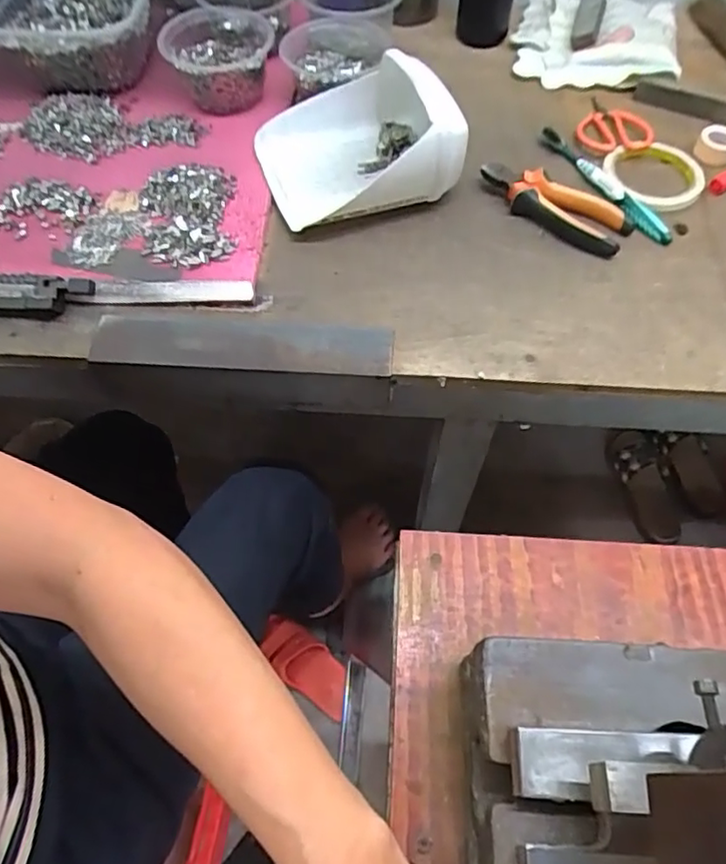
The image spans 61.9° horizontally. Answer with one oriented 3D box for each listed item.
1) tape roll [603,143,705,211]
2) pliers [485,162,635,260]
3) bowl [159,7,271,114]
[{"bbox_3d":[0.292,-0.259,0.610,0.096,0.016,0.096,0,59,0],"label":"tape roll"},{"bbox_3d":[0.182,-0.221,0.578,0.149,0.029,0.054,30,63,17],"label":"pliers"},{"bbox_3d":[-0.156,-0.403,0.653,0.116,0.056,0.103,28,63,16],"label":"bowl"}]

